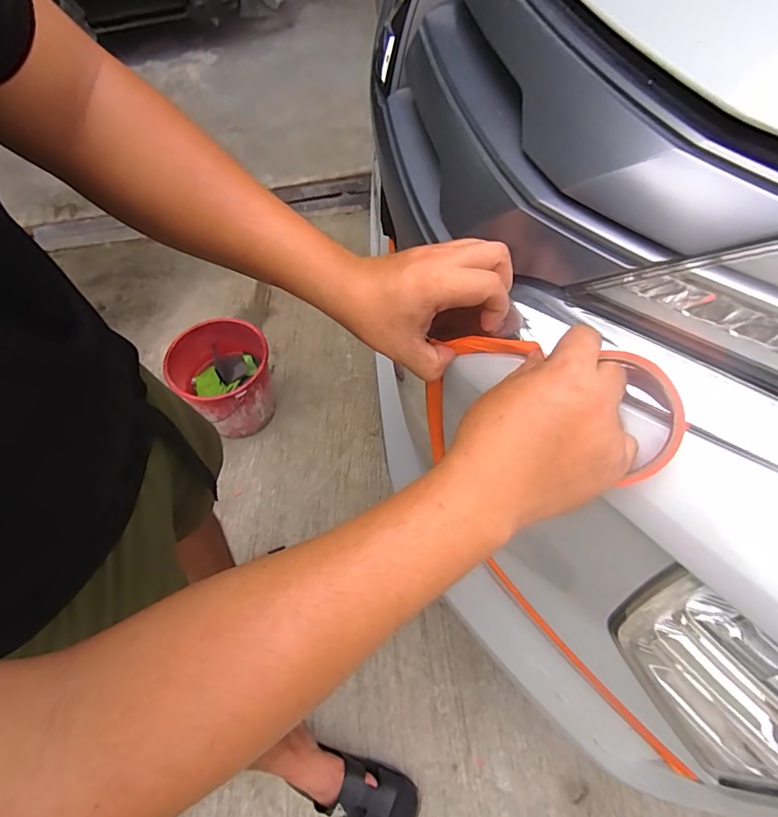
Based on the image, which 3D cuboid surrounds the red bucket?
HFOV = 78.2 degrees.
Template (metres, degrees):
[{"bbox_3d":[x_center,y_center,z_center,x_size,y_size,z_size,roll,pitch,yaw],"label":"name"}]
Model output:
[{"bbox_3d":[-0.454,-0.071,1.338,0.244,0.234,0.260,-1,61,2],"label":"red bucket"}]

